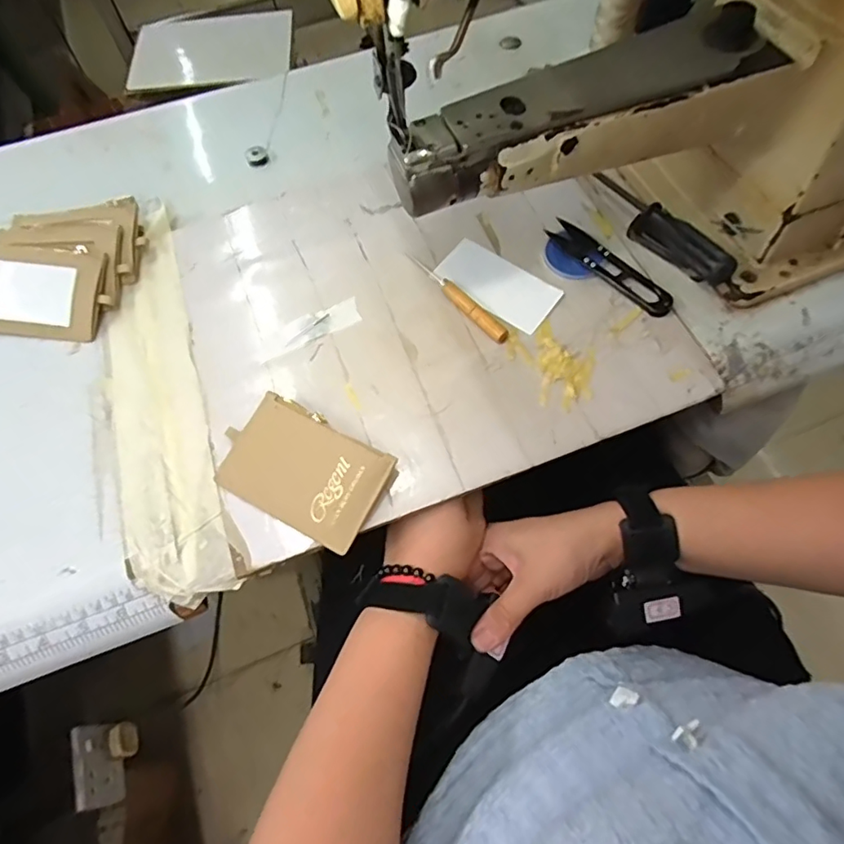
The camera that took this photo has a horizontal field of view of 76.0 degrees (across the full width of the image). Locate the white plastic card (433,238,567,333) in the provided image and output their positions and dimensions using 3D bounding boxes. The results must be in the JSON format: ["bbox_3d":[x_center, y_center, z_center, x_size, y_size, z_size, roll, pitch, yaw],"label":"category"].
[{"bbox_3d":[0.061,-0.113,0.441,0.097,0.005,0.051,34,73,14],"label":"white plastic card"}]

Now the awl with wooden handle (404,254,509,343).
[{"bbox_3d":[0.028,-0.102,0.432,0.012,0.012,0.110,-39,68,-14],"label":"awl with wooden handle"}]

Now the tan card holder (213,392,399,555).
[{"bbox_3d":[-0.083,0.033,0.377,0.113,0.019,0.073,26,69,15],"label":"tan card holder"}]

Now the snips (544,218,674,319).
[{"bbox_3d":[0.152,-0.126,0.438,0.026,0.006,0.116,-42,69,-15],"label":"snips"}]

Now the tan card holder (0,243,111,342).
[{"bbox_3d":[-0.317,-0.106,0.441,0.113,0.011,0.075,5,93,3],"label":"tan card holder"}]

